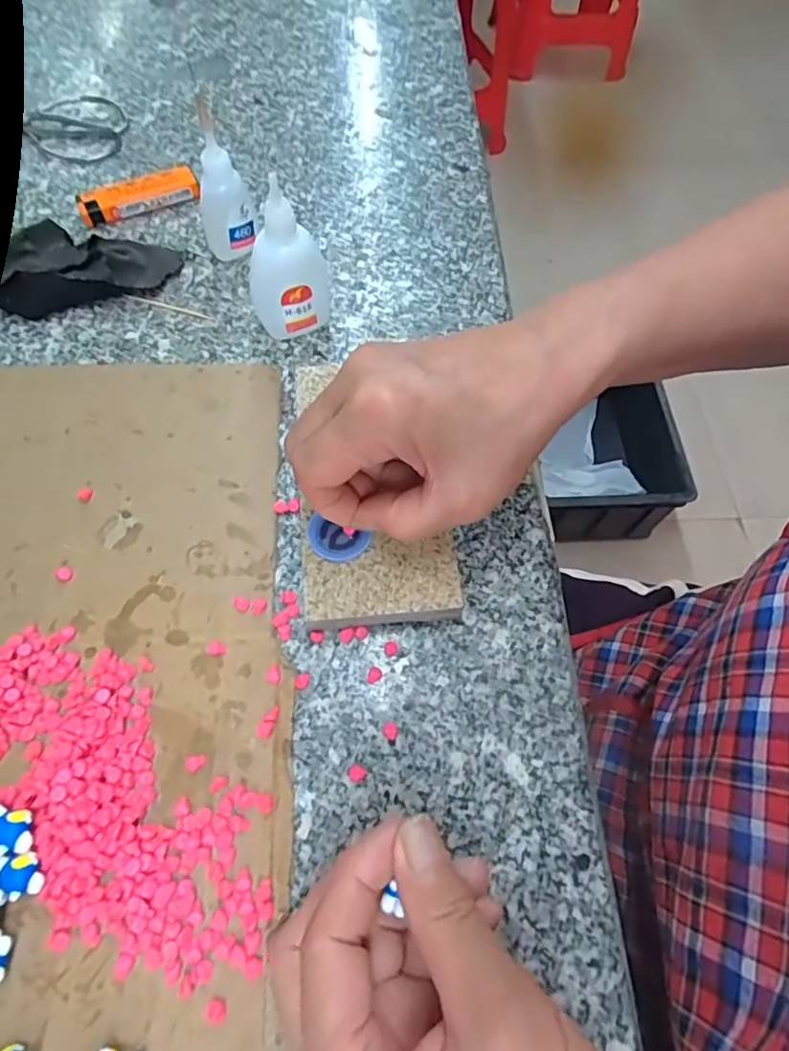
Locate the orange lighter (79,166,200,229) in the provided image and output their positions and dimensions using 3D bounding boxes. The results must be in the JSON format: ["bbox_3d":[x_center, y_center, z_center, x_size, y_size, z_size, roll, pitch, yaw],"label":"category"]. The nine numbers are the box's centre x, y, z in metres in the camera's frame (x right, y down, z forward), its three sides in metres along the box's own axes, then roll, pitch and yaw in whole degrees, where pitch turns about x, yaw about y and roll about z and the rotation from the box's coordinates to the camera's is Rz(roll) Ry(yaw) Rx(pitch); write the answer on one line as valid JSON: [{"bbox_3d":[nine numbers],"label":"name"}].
[{"bbox_3d":[-0.177,-0.228,0.392,0.079,0.014,0.022,-25,68,-15],"label":"orange lighter"}]

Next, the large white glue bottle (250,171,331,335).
[{"bbox_3d":[-0.060,-0.150,0.323,0.044,0.079,0.039,-2,64,-5],"label":"large white glue bottle"}]

